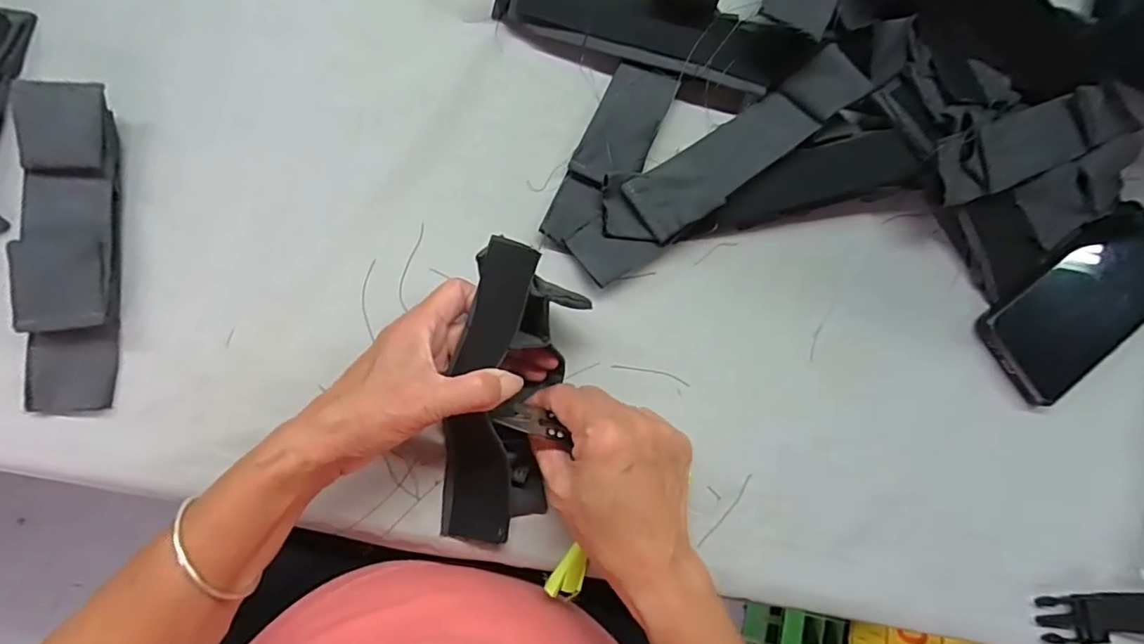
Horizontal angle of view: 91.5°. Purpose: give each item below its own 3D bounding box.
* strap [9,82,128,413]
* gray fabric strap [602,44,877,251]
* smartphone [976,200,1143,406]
[{"bbox_3d":[-0.303,-0.045,0.335,0.045,0.031,0.191,-4,82,-6],"label":"strap"},{"bbox_3d":[0.112,-0.115,0.378,0.198,0.014,0.054,-31,75,-5],"label":"gray fabric strap"},{"bbox_3d":[0.374,-0.016,0.406,0.163,0.013,0.081,-32,86,-9],"label":"smartphone"}]

